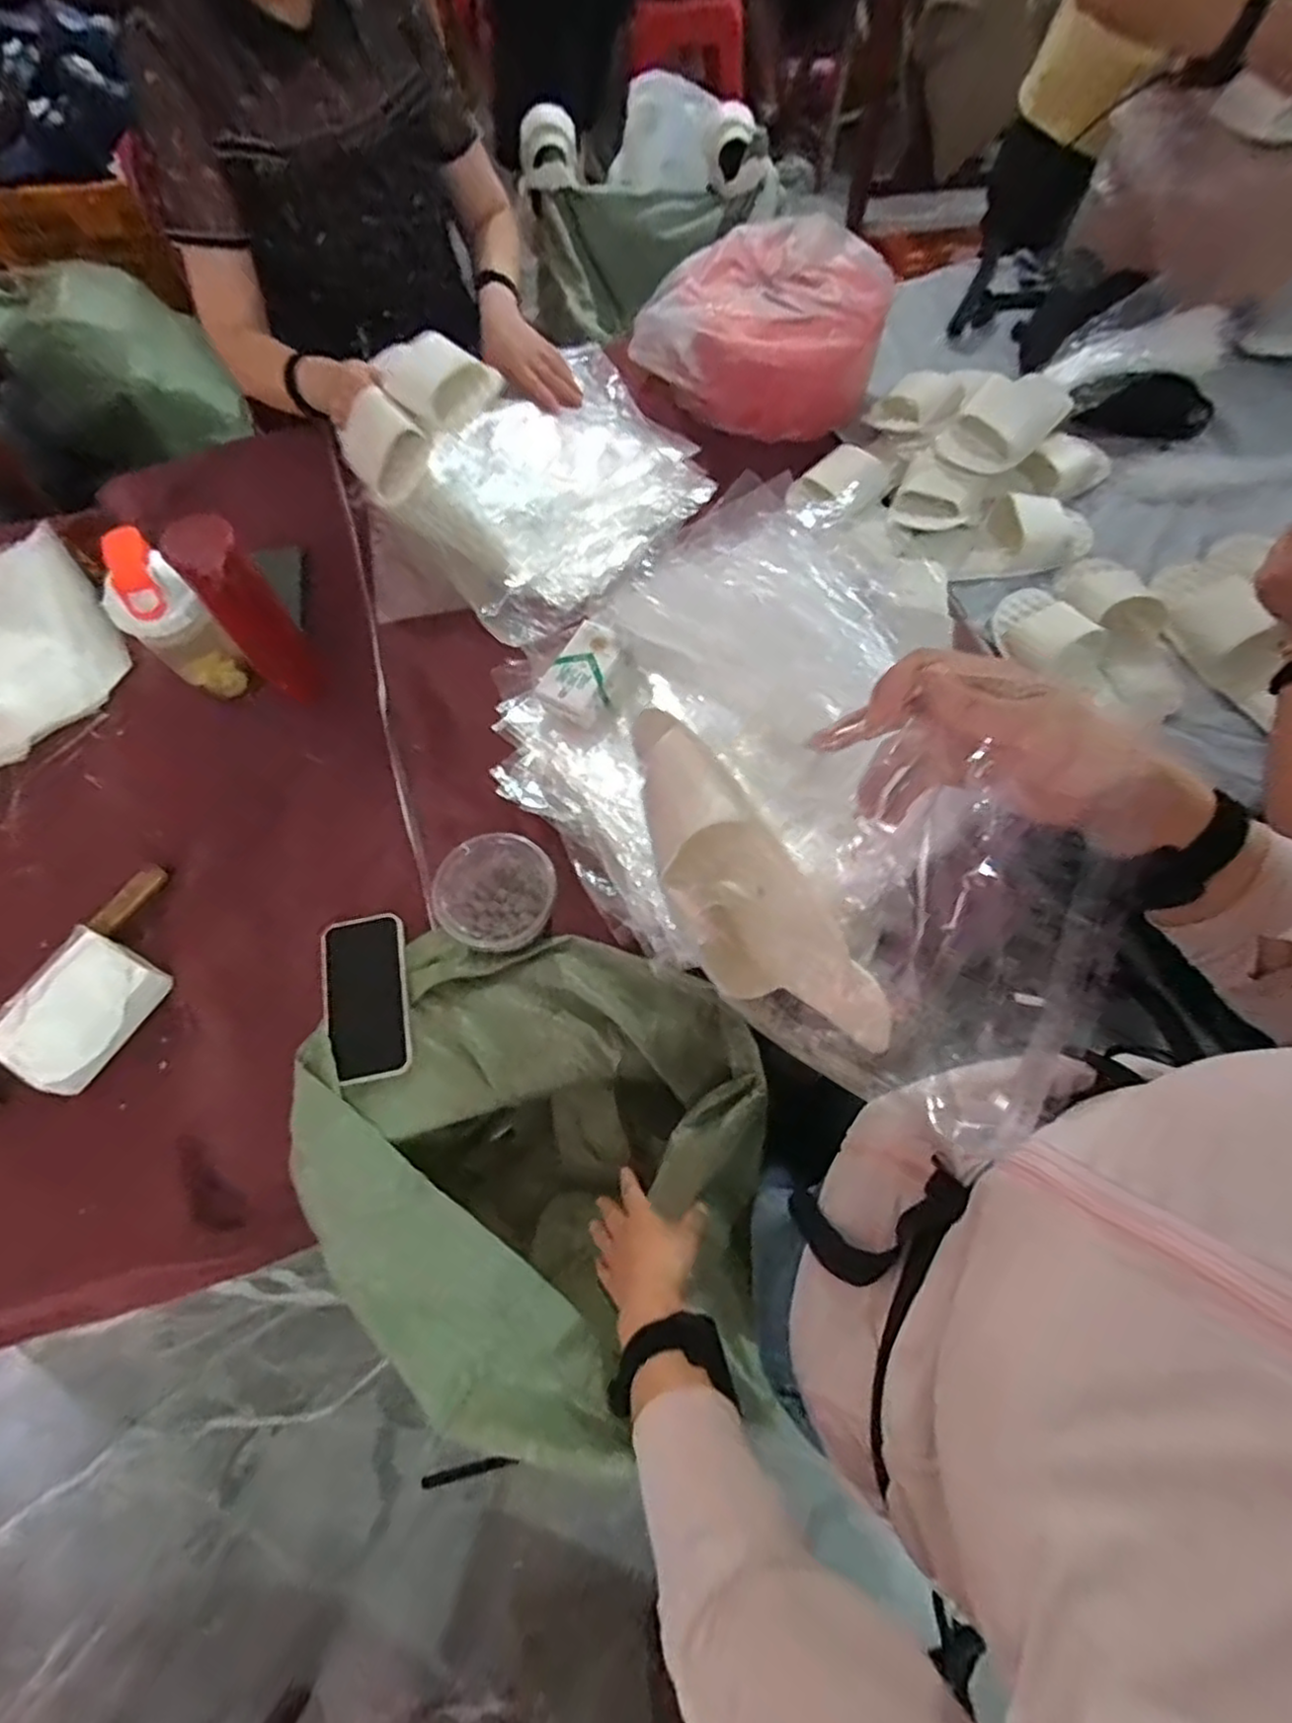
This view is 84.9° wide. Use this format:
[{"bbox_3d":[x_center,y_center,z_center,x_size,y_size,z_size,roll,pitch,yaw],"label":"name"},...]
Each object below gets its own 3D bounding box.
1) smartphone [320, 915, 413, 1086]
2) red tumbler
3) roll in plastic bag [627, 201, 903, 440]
[{"bbox_3d":[-0.281,0.134,0.709,0.080,0.011,0.162,-8,73,-11],"label":"smartphone"},{"bbox_3d":[-0.403,-0.250,0.729,0.062,0.193,0.071,-36,71,-13],"label":"red tumbler"},{"bbox_3d":[0.164,-0.755,0.977,0.322,0.158,0.257,15,68,7],"label":"roll in plastic bag"}]

